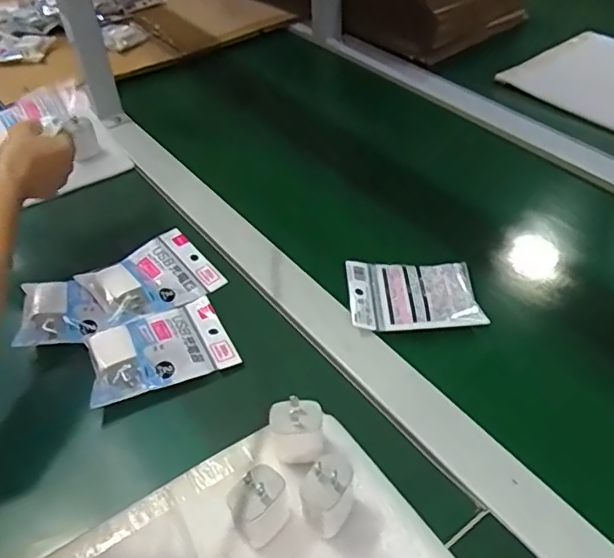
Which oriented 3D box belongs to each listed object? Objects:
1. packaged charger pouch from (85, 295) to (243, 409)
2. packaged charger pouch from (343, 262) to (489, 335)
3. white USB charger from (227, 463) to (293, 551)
[{"bbox_3d":[-0.143,0.063,0.572,0.135,0.023,0.096,-21,47,-19],"label":"packaged charger pouch"},{"bbox_3d":[0.111,0.013,0.620,0.131,0.022,0.092,-4,44,-1],"label":"packaged charger pouch"},{"bbox_3d":[-0.033,0.164,0.431,0.041,0.054,0.031,-34,52,-29],"label":"white USB charger"}]

